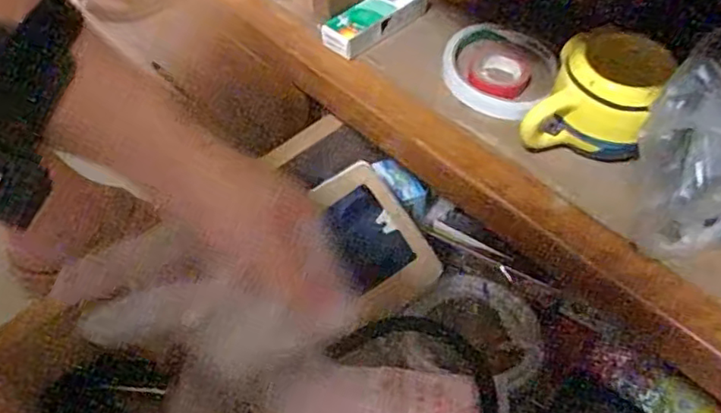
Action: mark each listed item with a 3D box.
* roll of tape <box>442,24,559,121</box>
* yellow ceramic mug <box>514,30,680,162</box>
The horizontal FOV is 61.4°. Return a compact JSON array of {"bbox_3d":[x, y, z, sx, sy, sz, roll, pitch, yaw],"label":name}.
[{"bbox_3d":[0.104,-0.105,0.452,0.076,0.022,0.090,25,55,16],"label":"roll of tape"},{"bbox_3d":[0.153,-0.071,0.394,0.072,0.075,0.068,20,53,13],"label":"yellow ceramic mug"}]

